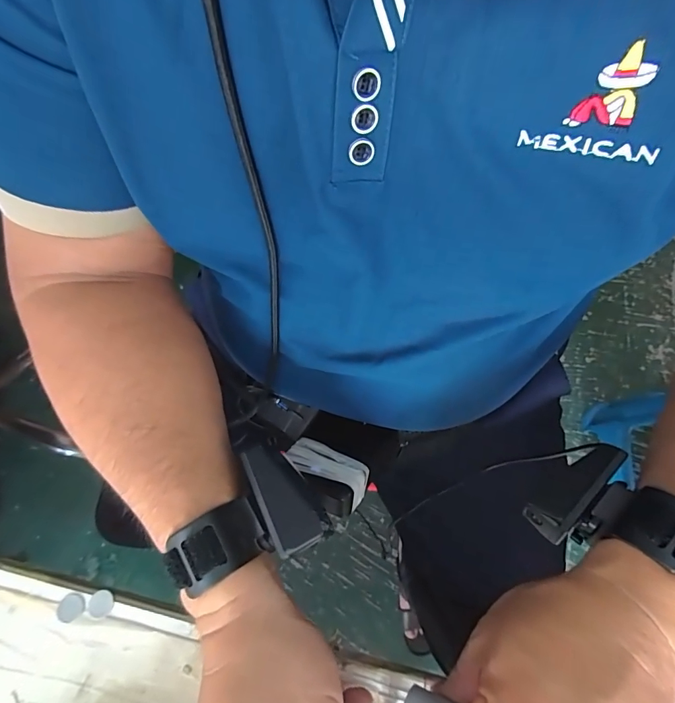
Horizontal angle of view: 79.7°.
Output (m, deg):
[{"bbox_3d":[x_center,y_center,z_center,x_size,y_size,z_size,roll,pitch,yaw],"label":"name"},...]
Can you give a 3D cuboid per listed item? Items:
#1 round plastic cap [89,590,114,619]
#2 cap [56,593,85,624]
[{"bbox_3d":[-0.168,0.179,0.286,0.018,0.004,0.017,-1,67,3],"label":"round plastic cap"},{"bbox_3d":[-0.188,0.181,0.285,0.017,0.004,0.018,-1,67,3],"label":"cap"}]

